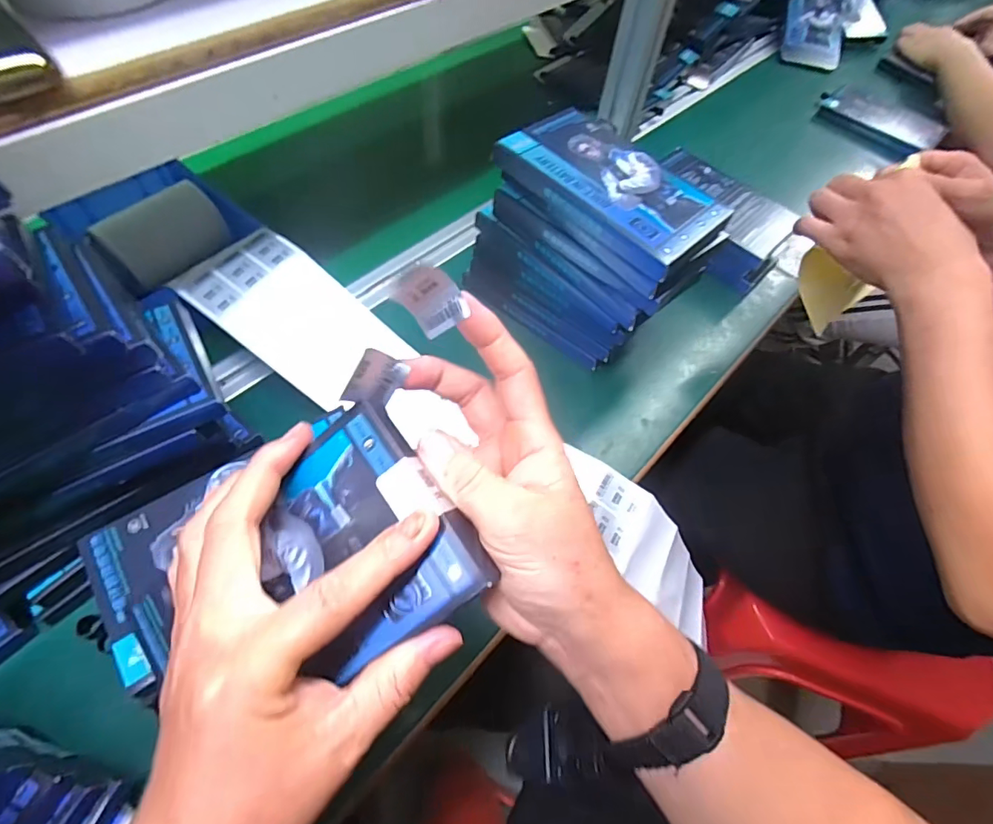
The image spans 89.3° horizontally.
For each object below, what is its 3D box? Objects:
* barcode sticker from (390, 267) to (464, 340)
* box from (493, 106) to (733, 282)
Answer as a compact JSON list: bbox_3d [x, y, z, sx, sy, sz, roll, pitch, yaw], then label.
[{"bbox_3d":[-0.030,-0.052,0.231,0.028,0.032,0.008,-22,30,27],"label":"barcode sticker"},{"bbox_3d":[0.086,-0.170,0.380,0.163,0.024,0.095,39,63,18],"label":"box"}]

